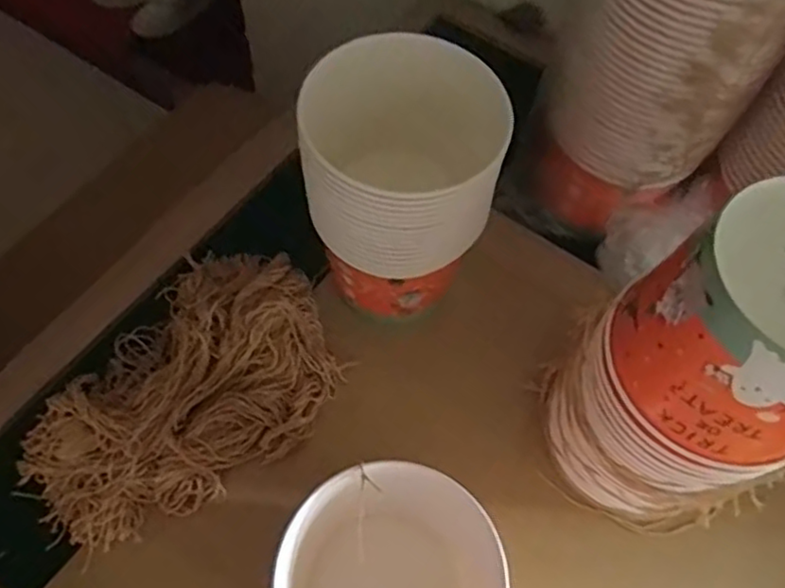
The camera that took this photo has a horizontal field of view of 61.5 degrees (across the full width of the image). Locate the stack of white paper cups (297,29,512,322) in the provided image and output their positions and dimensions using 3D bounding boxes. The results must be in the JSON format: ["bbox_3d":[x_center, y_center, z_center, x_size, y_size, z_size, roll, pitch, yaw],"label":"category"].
[{"bbox_3d":[0.004,-0.092,0.607,0.161,0.242,0.164,8,61,1],"label":"stack of white paper cups"}]

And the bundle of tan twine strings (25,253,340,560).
[{"bbox_3d":[-0.193,0.089,0.624,0.214,0.056,0.313,40,66,17],"label":"bundle of tan twine strings"}]

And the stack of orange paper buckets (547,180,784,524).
[{"bbox_3d":[0.232,0.067,0.493,0.140,0.301,0.153,-23,65,-15],"label":"stack of orange paper buckets"}]

